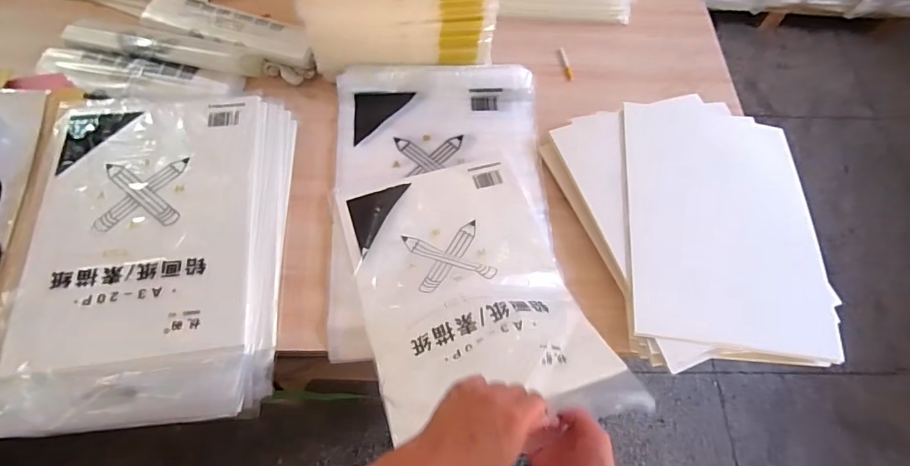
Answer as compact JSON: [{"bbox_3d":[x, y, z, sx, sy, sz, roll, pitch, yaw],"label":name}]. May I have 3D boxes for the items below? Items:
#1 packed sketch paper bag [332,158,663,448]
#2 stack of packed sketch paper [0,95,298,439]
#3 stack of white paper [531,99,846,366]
[{"bbox_3d":[0.015,0.067,0.636,0.282,0.121,0.431,-14,67,-10],"label":"packed sketch paper bag"},{"bbox_3d":[-0.425,0.006,0.657,0.341,0.052,0.500,-4,65,-5],"label":"stack of packed sketch paper"},{"bbox_3d":[0.374,-0.025,0.741,0.382,0.042,0.455,-3,65,-5],"label":"stack of white paper"}]

